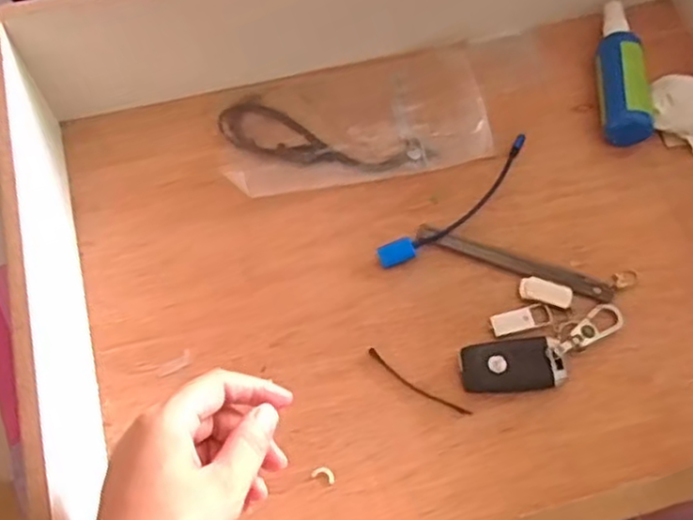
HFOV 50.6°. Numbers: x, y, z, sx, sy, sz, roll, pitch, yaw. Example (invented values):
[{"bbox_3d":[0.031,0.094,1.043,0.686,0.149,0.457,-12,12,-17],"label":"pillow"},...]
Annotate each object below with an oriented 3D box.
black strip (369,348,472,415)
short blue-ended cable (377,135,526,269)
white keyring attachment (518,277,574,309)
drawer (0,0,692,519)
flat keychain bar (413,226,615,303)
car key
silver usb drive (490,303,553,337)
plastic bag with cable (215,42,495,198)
[{"bbox_3d":[0.049,0.087,0.513,0.082,0.005,0.010,32,70,12],"label":"black strip"},{"bbox_3d":[0.088,-0.044,0.560,0.158,0.012,0.024,-39,73,-16],"label":"short blue-ended cable"},{"bbox_3d":[0.145,0.023,0.533,0.038,0.005,0.017,13,67,5],"label":"white keyring attachment"},{"bbox_3d":[0.078,-0.042,0.503,0.565,0.120,0.422,-9,67,-5],"label":"drawer"},{"bbox_3d":[0.122,0.002,0.542,0.145,0.006,0.016,21,69,11],"label":"flat keychain bar"},{"bbox_3d":[0.114,0.073,0.506,0.069,0.020,0.037,-3,67,-2],"label":"car key"},{"bbox_3d":[0.126,0.042,0.524,0.045,0.005,0.016,-15,68,-7],"label":"silver usb drive"},{"bbox_3d":[0.006,-0.115,0.588,0.209,0.017,0.110,-12,67,-6],"label":"plastic bag with cable"}]

